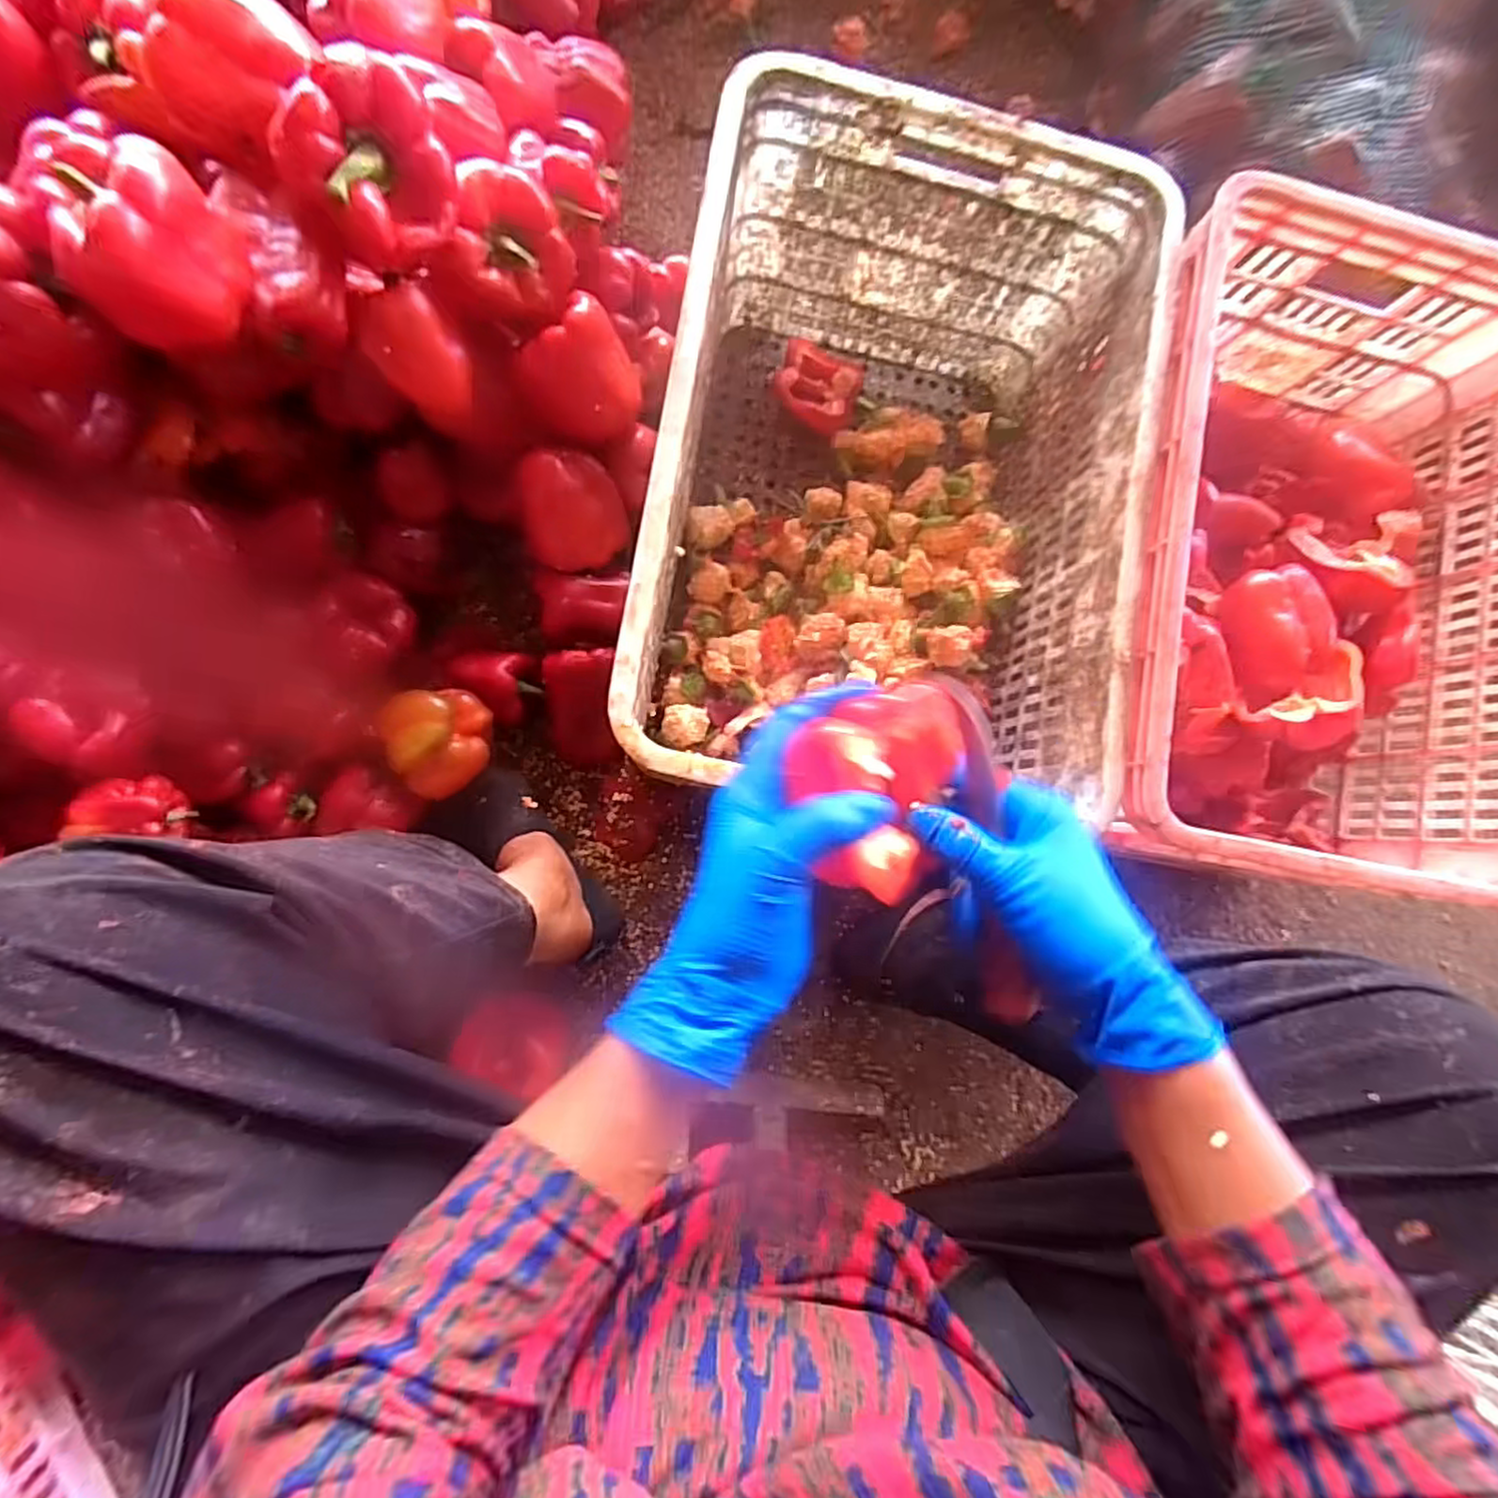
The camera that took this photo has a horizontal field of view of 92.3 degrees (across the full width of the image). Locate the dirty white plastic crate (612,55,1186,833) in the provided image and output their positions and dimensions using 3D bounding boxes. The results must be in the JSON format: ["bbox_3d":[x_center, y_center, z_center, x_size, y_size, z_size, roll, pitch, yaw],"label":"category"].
[{"bbox_3d":[0.107,-0.206,0.634,0.356,0.270,0.505,13,84,-6],"label":"dirty white plastic crate"}]

